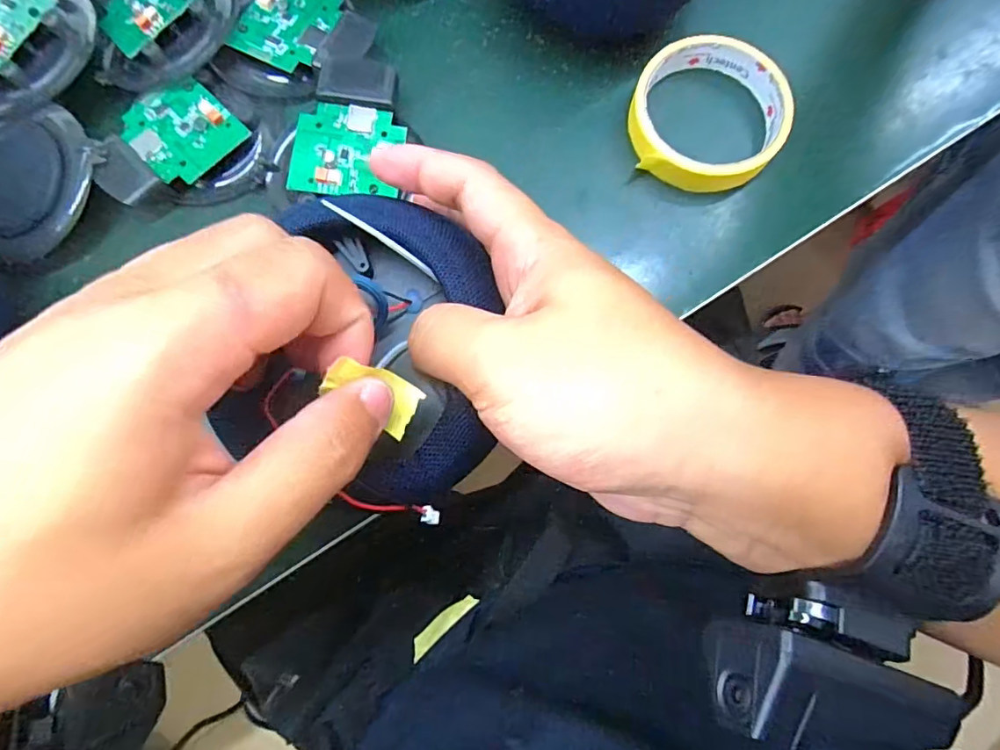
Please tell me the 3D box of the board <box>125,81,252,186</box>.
[{"bbox_3d":[-0.181,-0.139,0.296,0.057,0.010,0.053,44,82,8],"label":"board"}]

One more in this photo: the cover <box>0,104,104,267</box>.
[{"bbox_3d":[-0.261,-0.106,0.283,0.079,0.008,0.083,0,79,0],"label":"cover"}]

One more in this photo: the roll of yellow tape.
[{"bbox_3d":[0.118,-0.148,0.299,0.085,0.023,0.083,0,79,0],"label":"roll of yellow tape"}]

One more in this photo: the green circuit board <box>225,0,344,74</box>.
[{"bbox_3d":[-0.121,-0.205,0.303,0.048,0.005,0.060,24,77,2],"label":"green circuit board"}]

